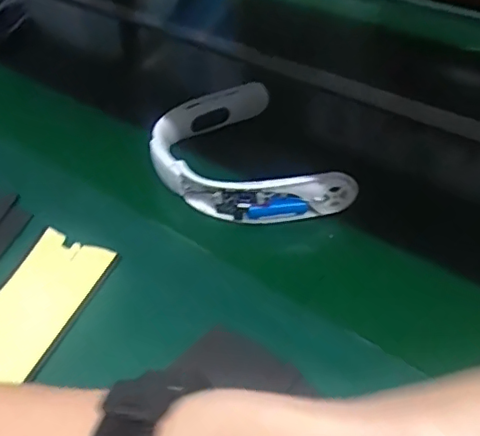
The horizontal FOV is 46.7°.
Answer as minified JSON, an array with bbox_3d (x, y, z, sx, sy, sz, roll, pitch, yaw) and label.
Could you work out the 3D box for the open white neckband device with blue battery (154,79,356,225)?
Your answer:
[{"bbox_3d":[-0.005,-0.072,0.626,0.173,0.050,0.229,-14,43,-19],"label":"open white neckband device with blue battery"}]

